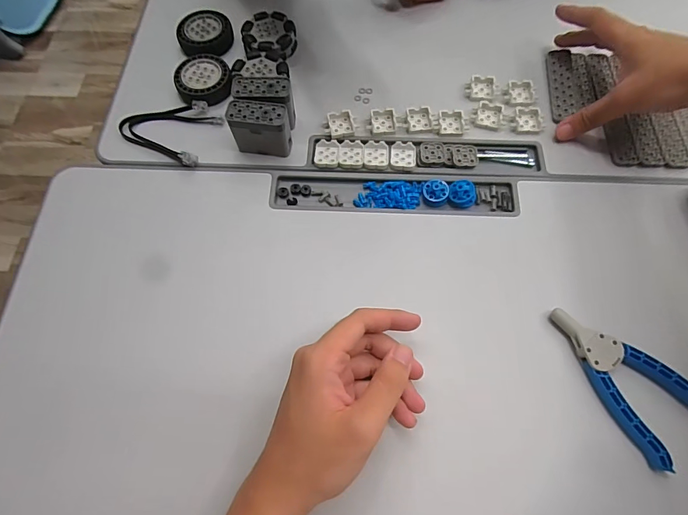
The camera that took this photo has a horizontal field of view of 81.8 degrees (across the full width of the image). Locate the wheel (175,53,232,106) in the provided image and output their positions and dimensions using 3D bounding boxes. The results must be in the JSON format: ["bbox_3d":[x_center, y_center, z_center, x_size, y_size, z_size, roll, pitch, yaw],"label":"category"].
[{"bbox_3d":[-0.154,-0.196,0.437,0.056,0.016,0.065,-20,70,-7],"label":"wheel"}]

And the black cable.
[{"bbox_3d":[-0.181,-0.142,0.420,0.092,0.014,0.074,24,71,10],"label":"black cable"}]

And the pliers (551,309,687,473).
[{"bbox_3d":[0.219,0.095,0.318,0.067,0.015,0.126,-41,73,-14],"label":"pliers"}]

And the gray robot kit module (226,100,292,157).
[{"bbox_3d":[-0.082,-0.126,0.394,0.056,0.050,0.031,6,69,3],"label":"gray robot kit module"}]

